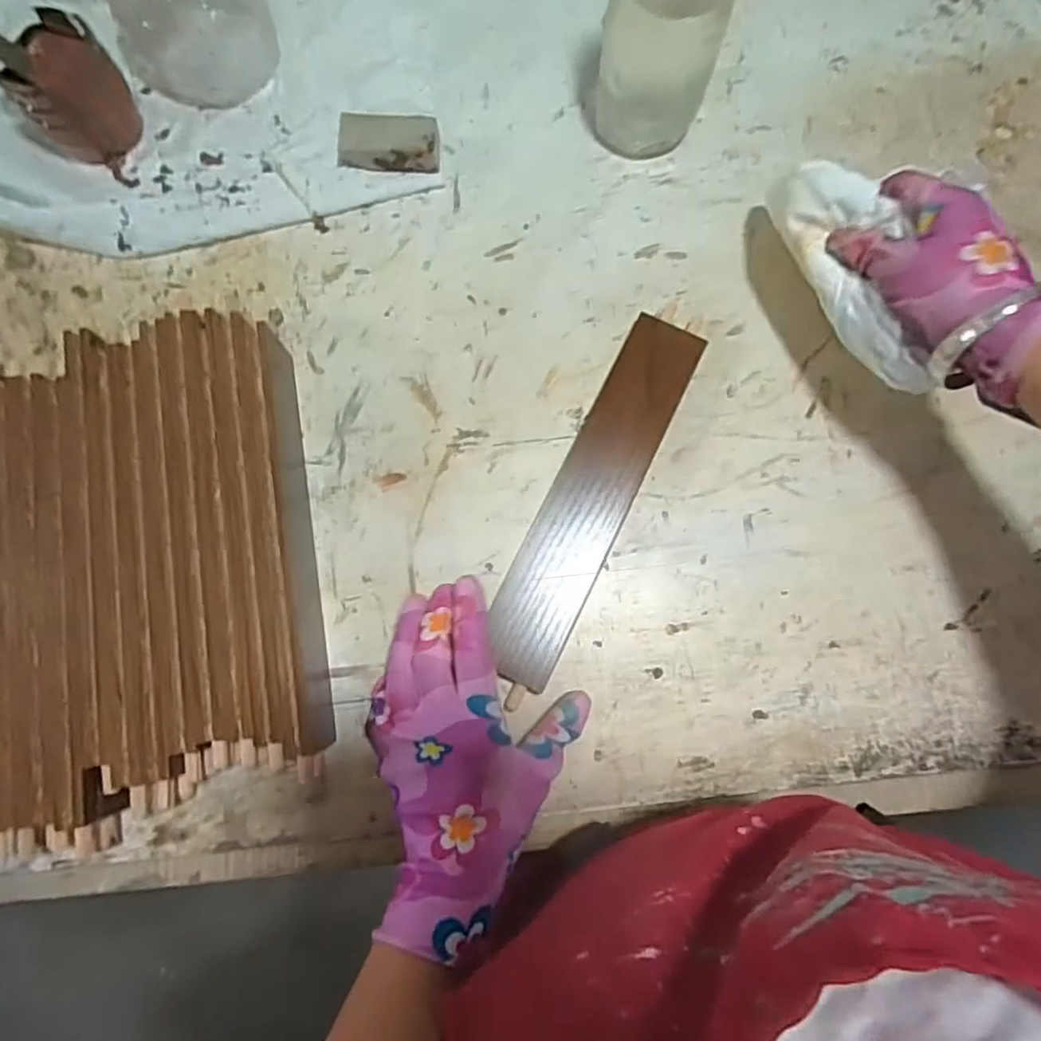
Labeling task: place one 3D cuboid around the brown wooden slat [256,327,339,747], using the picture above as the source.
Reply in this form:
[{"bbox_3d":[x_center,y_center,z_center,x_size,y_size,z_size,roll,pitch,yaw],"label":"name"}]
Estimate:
[{"bbox_3d":[-0.142,0.006,0.393,0.017,0.048,0.265,-9,80,-3],"label":"brown wooden slat"}]

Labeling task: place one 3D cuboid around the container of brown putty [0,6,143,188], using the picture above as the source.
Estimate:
[{"bbox_3d":[-0.303,-0.285,0.430,0.075,0.069,0.087,-40,83,-7],"label":"container of brown putty"}]

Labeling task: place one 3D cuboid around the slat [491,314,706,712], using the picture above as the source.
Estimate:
[{"bbox_3d":[0.046,-0.016,0.413,0.054,0.015,0.254,25,82,7],"label":"slat"}]

